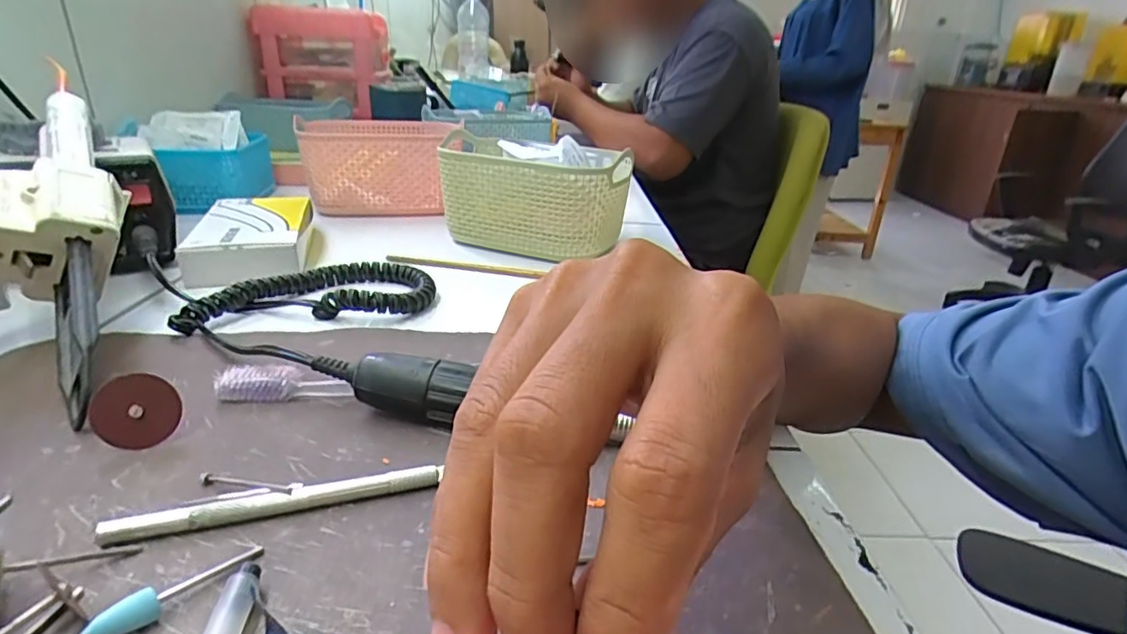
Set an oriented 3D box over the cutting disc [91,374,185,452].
[{"bbox_3d":[-0.182,0.040,0.250,0.031,0.031,0.004,21,-10,-27],"label":"cutting disc"}]

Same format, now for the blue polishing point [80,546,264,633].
[{"bbox_3d":[-0.119,0.085,0.183,0.007,0.010,0.049,21,30,33],"label":"blue polishing point"}]

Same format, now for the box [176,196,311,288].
[{"bbox_3d":[-0.257,-0.067,0.480,0.093,0.031,0.145,-7,26,-21],"label":"box"}]

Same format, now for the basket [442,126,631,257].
[{"bbox_3d":[-0.026,-0.112,0.538,0.166,0.084,0.126,8,25,11],"label":"basket"}]

